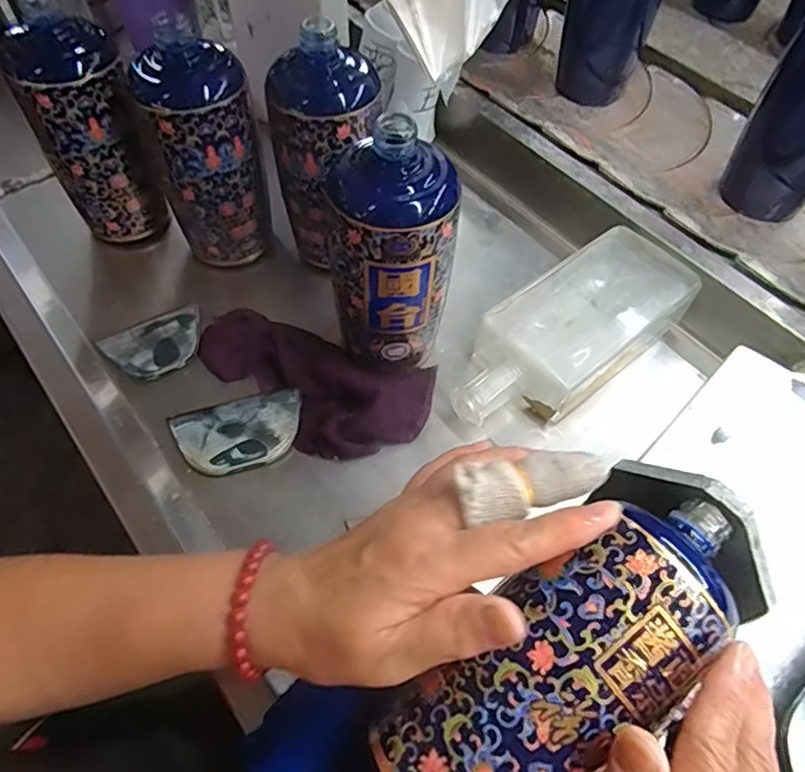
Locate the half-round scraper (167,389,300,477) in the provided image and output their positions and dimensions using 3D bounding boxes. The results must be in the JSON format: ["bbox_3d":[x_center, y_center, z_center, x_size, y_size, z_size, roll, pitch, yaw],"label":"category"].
[{"bbox_3d":[-0.118,0.033,0.425,0.091,0.005,0.056,-15,60,-10],"label":"half-round scraper"}]

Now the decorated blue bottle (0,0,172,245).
[{"bbox_3d":[-0.247,-0.195,0.484,0.076,0.185,0.062,-16,61,-11],"label":"decorated blue bottle"}]

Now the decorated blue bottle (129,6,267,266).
[{"bbox_3d":[-0.152,-0.179,0.462,0.080,0.168,0.067,-17,61,-11],"label":"decorated blue bottle"}]

